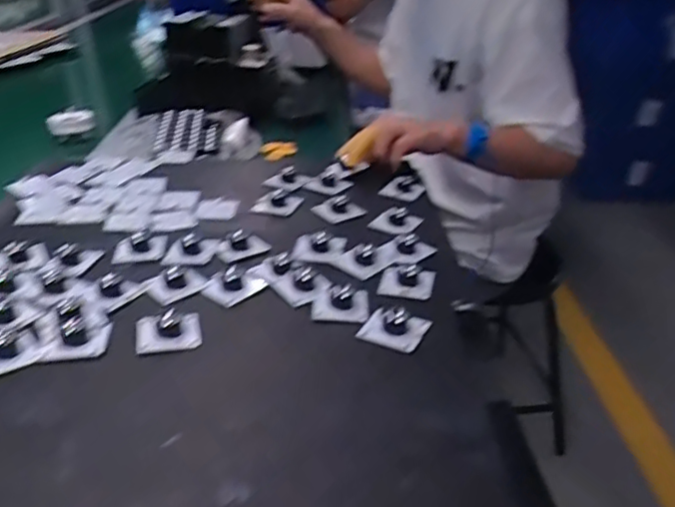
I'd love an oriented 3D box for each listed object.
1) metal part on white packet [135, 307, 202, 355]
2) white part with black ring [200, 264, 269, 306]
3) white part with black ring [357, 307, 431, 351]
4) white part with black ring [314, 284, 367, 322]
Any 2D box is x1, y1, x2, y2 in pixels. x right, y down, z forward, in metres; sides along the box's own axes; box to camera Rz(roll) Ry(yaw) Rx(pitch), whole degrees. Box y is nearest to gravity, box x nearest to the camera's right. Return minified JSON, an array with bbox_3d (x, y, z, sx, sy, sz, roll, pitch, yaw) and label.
[{"bbox_3d":[-0.126,0.052,0.456,0.046,0.018,0.043,-5,29,-11],"label":"metal part on white packet"},{"bbox_3d":[-0.089,0.021,0.518,0.044,0.019,0.042,-23,37,-36],"label":"white part with black ring"},{"bbox_3d":[0.044,0.053,0.469,0.046,0.019,0.040,16,33,26],"label":"white part with black ring"},{"bbox_3d":[0.002,0.036,0.500,0.044,0.018,0.042,0,29,-1],"label":"white part with black ring"}]

